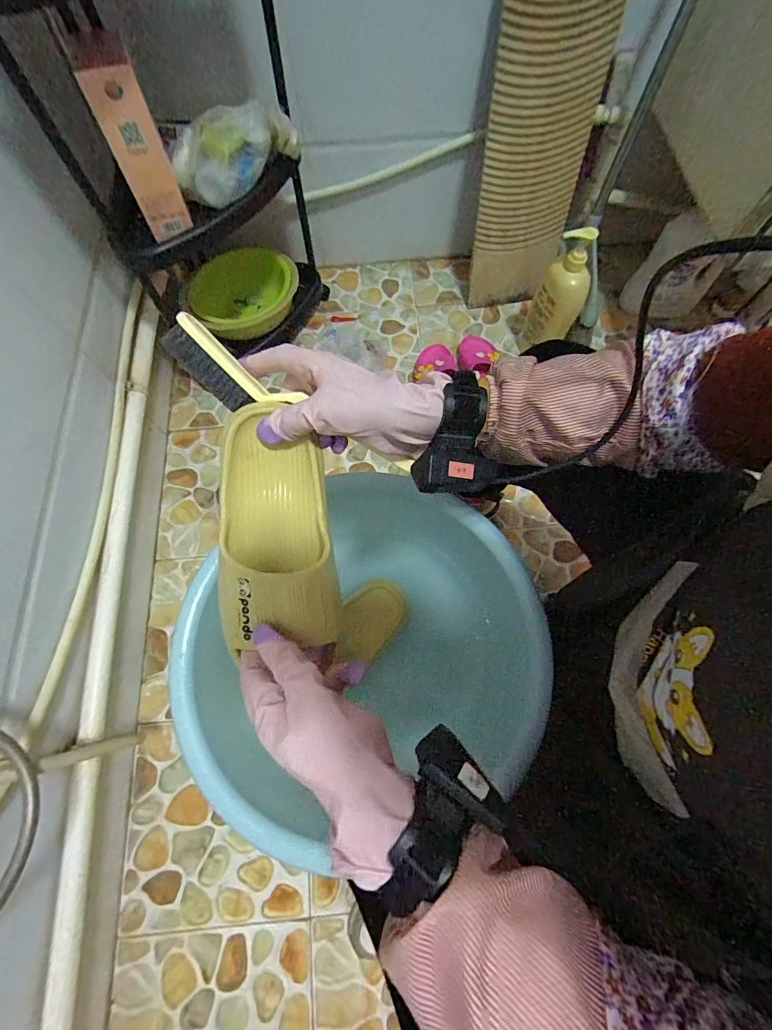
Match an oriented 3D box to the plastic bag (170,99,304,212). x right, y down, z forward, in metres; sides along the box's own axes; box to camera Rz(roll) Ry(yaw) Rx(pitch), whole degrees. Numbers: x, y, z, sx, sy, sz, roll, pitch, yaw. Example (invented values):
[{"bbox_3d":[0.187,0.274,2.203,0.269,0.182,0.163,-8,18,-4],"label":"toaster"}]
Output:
[{"bbox_3d":[-0.231,-0.563,0.653,0.187,0.095,0.082,-4,70,-1],"label":"plastic bag"}]

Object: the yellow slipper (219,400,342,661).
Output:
[{"bbox_3d":[-0.093,0.010,0.343,0.092,0.049,0.193,-11,78,-3],"label":"yellow slipper"}]

